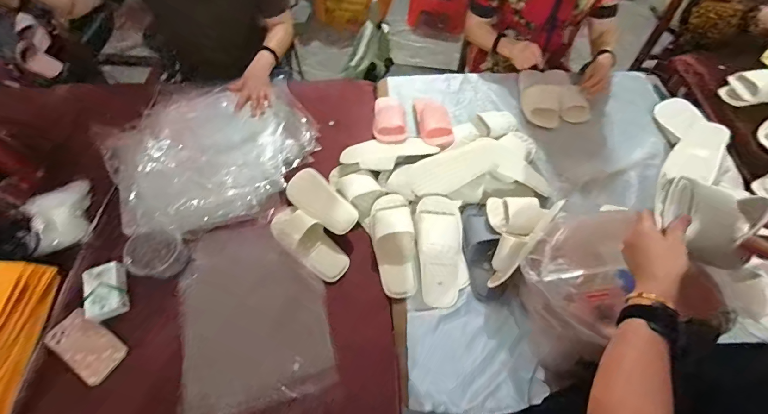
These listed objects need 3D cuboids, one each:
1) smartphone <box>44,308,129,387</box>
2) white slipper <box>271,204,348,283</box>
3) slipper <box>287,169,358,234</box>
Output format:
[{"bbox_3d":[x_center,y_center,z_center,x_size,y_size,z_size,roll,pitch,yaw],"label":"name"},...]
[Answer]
[{"bbox_3d":[-0.612,0.284,0.697,0.155,0.014,0.080,35,56,6],"label":"smartphone"},{"bbox_3d":[-0.175,0.084,0.792,0.214,0.042,0.092,43,66,7],"label":"white slipper"},{"bbox_3d":[-0.163,-0.016,0.852,0.096,0.036,0.223,-38,68,-21],"label":"slipper"}]

